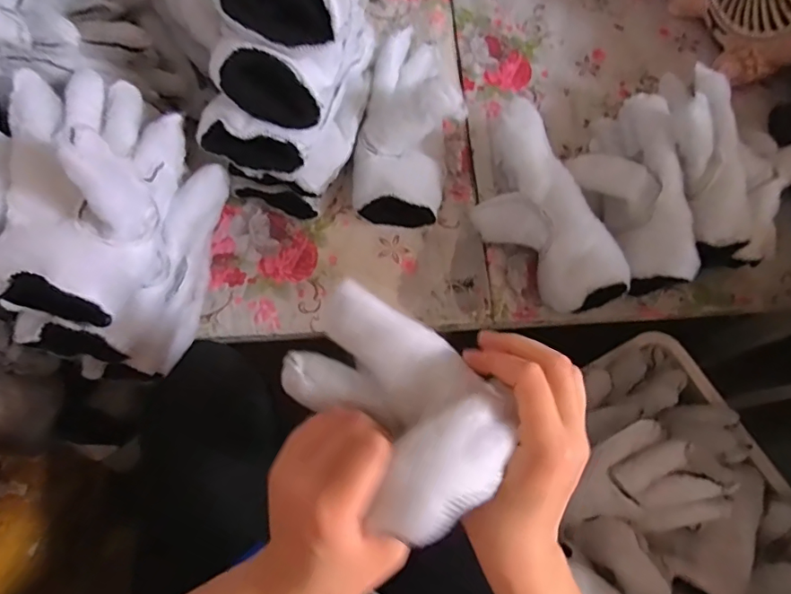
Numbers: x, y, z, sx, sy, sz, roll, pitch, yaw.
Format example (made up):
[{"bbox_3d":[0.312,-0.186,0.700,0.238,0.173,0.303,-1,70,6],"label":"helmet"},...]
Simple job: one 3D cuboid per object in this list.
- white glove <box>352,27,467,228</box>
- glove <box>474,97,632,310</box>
[{"bbox_3d":[0.013,-0.188,0.565,0.106,0.072,0.212,7,89,0],"label":"white glove"},{"bbox_3d":[0.159,-0.086,0.562,0.094,0.114,0.228,-31,74,-12],"label":"glove"}]

